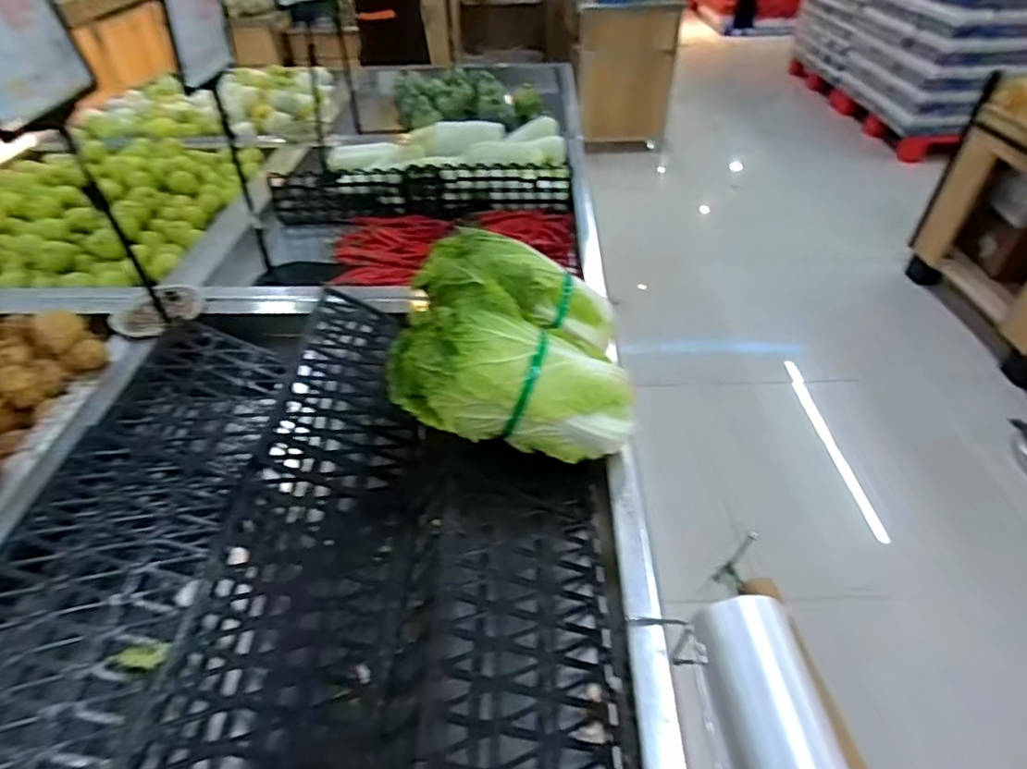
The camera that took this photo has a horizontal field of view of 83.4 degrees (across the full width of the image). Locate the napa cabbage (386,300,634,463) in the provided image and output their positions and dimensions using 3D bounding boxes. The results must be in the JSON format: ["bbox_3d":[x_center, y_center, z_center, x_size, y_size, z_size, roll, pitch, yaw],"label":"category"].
[{"bbox_3d":[-0.007,-0.010,0.715,0.292,0.156,0.144,-4,43,-5],"label":"napa cabbage"}]

